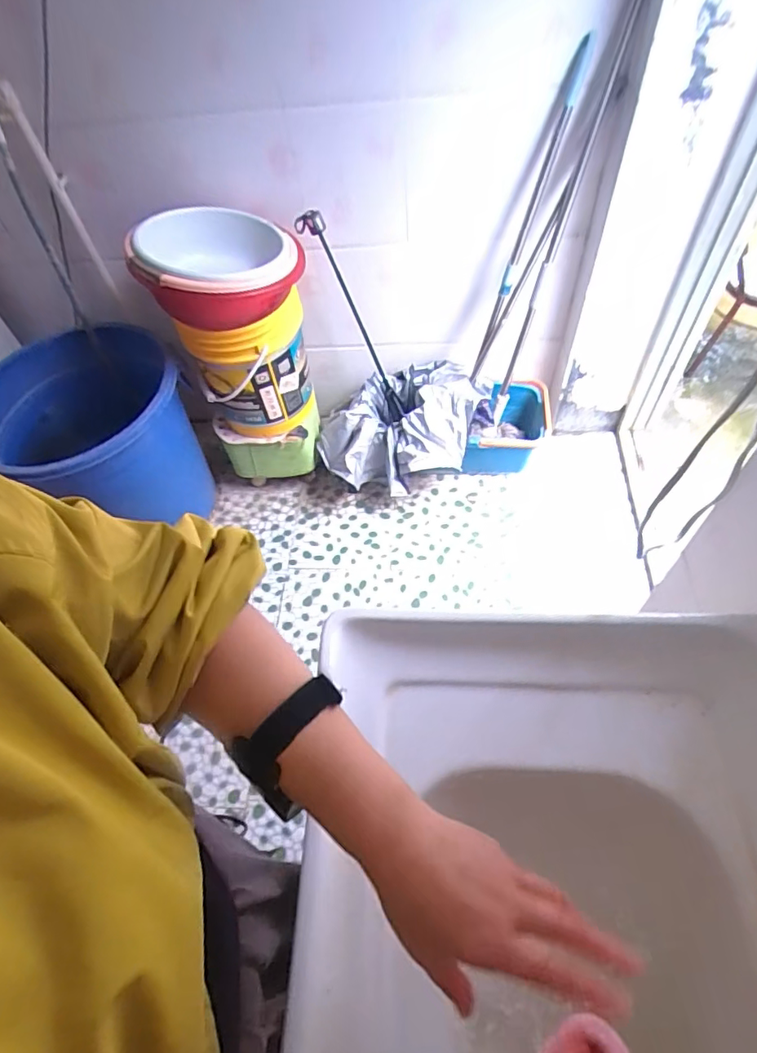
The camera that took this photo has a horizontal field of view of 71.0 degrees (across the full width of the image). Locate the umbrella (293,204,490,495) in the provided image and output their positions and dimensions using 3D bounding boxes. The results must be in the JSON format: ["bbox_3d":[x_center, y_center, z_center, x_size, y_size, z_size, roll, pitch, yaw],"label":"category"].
[{"bbox_3d":[0.059,-0.389,1.468,0.480,0.655,0.413,2,56,7],"label":"umbrella"}]

